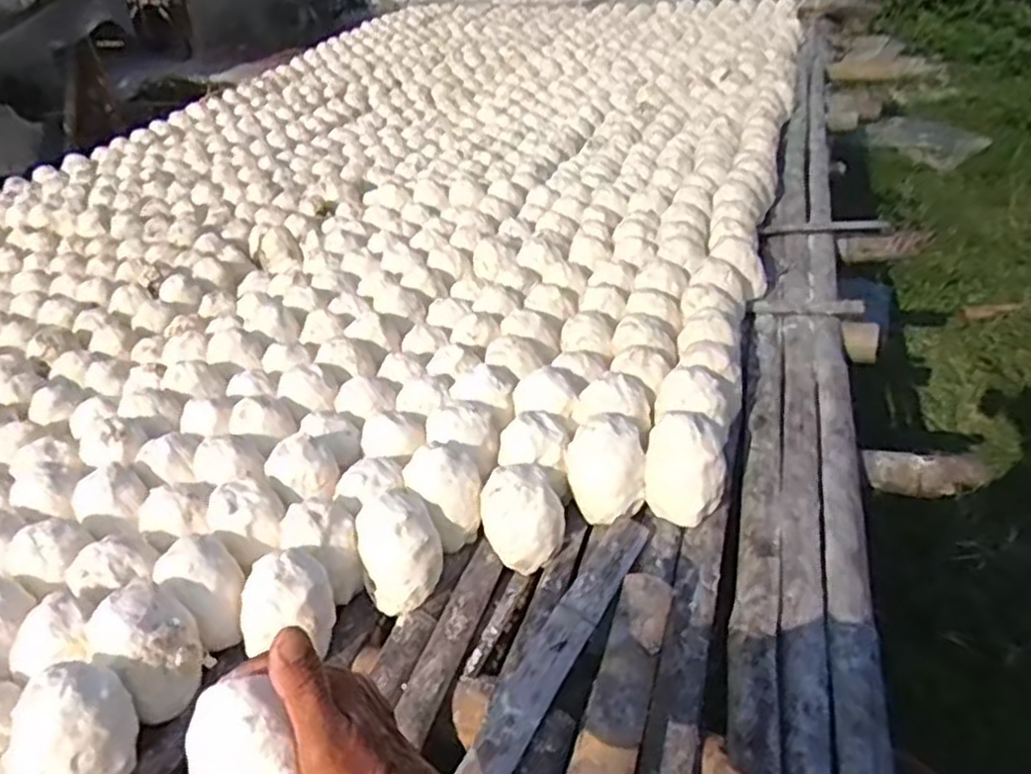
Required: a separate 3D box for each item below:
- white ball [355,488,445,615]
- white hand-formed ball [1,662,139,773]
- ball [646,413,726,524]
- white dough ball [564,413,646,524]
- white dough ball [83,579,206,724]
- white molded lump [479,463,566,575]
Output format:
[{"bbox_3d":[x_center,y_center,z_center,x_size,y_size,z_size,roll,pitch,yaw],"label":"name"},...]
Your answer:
[{"bbox_3d":[-0.116,0.161,0.753,0.079,0.089,0.091,-13,34,-12],"label":"white ball"},{"bbox_3d":[-0.344,0.272,0.580,0.074,0.088,0.093,20,41,32],"label":"white hand-formed ball"},{"bbox_3d":[0.179,0.081,0.792,0.080,0.093,0.079,-3,34,2],"label":"ball"},{"bbox_3d":[0.097,0.087,0.807,0.080,0.091,0.078,-3,34,2],"label":"white dough ball"},{"bbox_3d":[-0.316,0.223,0.647,0.077,0.084,0.086,-30,41,-33],"label":"white dough ball"},{"bbox_3d":[0.011,0.136,0.787,0.090,0.089,0.073,-11,34,-9],"label":"white molded lump"}]

